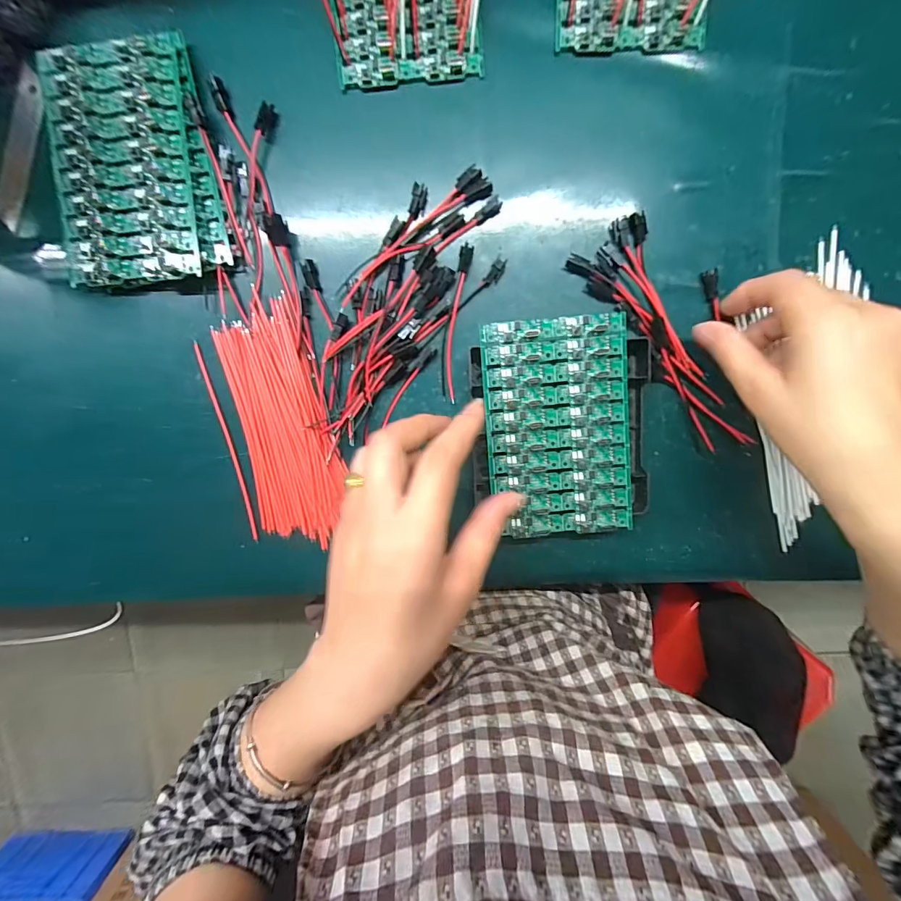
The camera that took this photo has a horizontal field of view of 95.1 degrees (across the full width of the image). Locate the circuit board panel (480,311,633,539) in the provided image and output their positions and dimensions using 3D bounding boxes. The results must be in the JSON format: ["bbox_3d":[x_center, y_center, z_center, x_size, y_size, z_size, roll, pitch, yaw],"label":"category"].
[{"bbox_3d":[0.070,-0.013,0.267,0.091,0.004,0.138,-5,98,2],"label":"circuit board panel"}]

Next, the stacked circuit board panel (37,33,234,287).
[{"bbox_3d":[-0.198,-0.176,0.257,0.097,0.017,0.134,-6,98,2],"label":"stacked circuit board panel"}]

